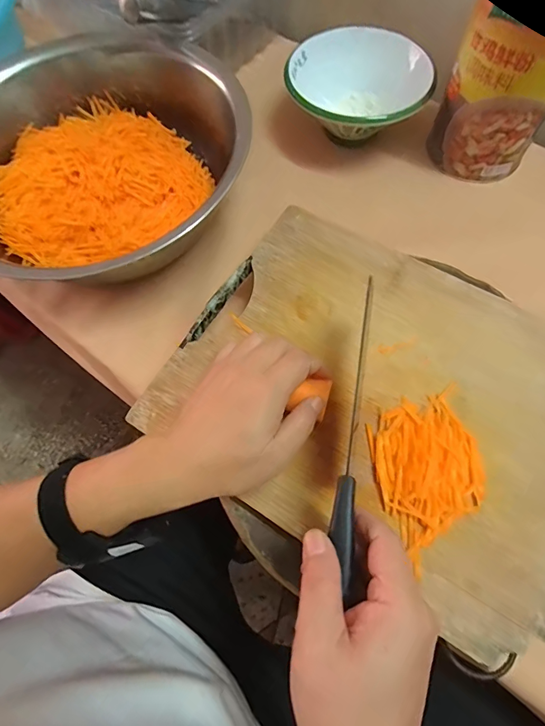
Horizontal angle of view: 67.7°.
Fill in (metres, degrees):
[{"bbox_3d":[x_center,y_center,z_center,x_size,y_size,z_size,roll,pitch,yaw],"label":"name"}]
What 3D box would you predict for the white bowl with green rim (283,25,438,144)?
[{"bbox_3d":[0.110,-0.360,0.546,0.176,0.086,0.151,-10,68,-3],"label":"white bowl with green rim"}]

